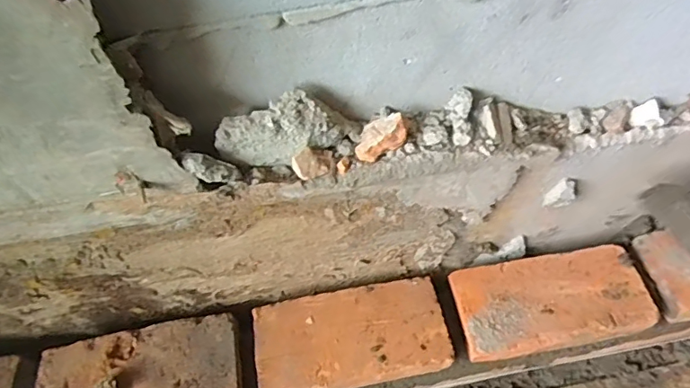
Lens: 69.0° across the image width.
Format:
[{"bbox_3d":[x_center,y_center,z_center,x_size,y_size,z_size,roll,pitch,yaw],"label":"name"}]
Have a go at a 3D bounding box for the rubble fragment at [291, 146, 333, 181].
[{"bbox_3d":[-0.024,-0.026,0.381,0.031,0.016,0.018,-16,55,-8],"label":"rubble fragment"}]

